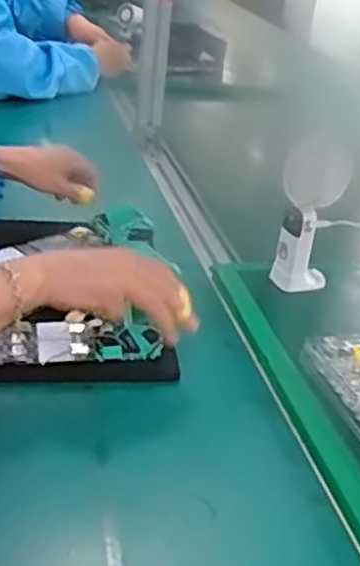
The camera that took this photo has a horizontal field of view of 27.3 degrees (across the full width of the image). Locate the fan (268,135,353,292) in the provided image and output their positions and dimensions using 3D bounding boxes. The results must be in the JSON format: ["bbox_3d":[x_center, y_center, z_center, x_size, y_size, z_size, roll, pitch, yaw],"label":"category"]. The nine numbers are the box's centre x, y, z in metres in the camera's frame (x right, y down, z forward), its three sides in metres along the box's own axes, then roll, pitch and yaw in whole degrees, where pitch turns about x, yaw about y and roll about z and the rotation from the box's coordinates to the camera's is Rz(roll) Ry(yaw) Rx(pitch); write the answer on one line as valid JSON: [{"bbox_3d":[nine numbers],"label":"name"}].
[{"bbox_3d":[0.149,-0.072,0.834,0.062,0.181,0.050,20,30,27],"label":"fan"}]

